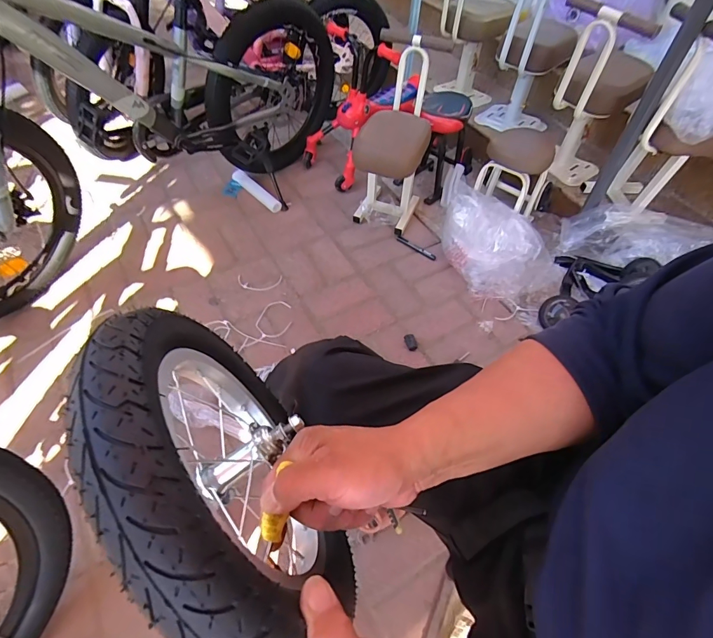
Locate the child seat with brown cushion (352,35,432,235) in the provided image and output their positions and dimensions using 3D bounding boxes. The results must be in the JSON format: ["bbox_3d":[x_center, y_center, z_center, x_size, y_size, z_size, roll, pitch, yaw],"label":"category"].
[{"bbox_3d":[0.124,-0.532,1.205,0.187,0.429,0.341,15,54,7],"label":"child seat with brown cushion"}]

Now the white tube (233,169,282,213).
[{"bbox_3d":[-0.348,-0.441,1.354,0.250,0.039,0.036,40,61,23],"label":"white tube"}]

